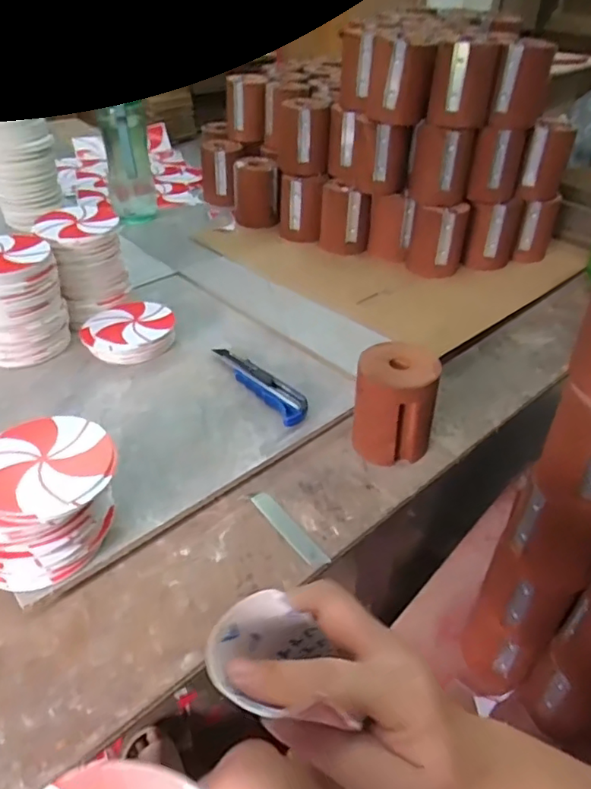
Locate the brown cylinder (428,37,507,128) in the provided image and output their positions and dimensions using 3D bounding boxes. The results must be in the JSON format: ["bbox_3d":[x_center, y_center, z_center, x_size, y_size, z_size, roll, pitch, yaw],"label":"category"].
[{"bbox_3d":[0.234,-0.428,0.785,0.084,0.098,0.090,10,39,10],"label":"brown cylinder"}]

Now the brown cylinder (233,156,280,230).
[{"bbox_3d":[-0.069,-0.348,0.998,0.076,0.107,0.070,-1,39,-3],"label":"brown cylinder"}]

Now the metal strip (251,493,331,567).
[{"bbox_3d":[-0.006,0.120,0.517,0.018,0.004,0.099,-26,43,-25],"label":"metal strip"}]

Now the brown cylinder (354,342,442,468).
[{"bbox_3d":[0.098,0.012,0.567,0.079,0.101,0.072,10,39,10],"label":"brown cylinder"}]

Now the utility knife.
[{"bbox_3d":[-0.040,-0.015,0.643,0.038,0.023,0.171,-23,45,-27],"label":"utility knife"}]

